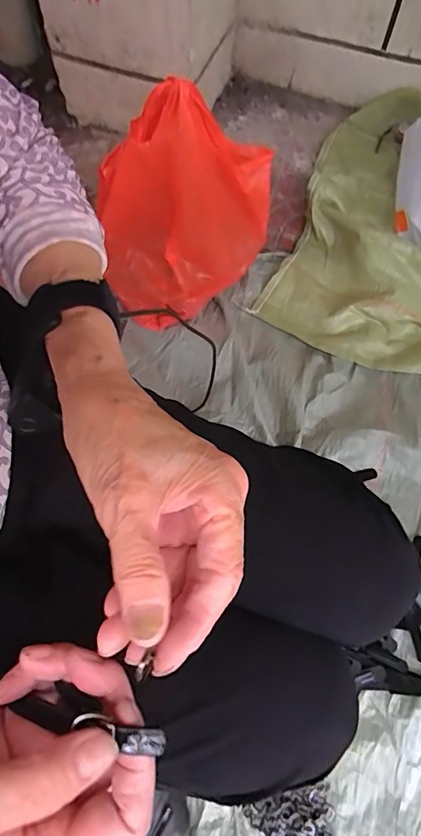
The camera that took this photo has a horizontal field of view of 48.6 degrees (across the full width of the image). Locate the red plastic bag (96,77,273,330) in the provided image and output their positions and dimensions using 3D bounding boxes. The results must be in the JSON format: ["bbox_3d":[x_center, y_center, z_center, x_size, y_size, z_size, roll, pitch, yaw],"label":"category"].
[{"bbox_3d":[-0.036,-0.285,0.697,0.252,0.341,0.126,-3,67,-2],"label":"red plastic bag"}]

